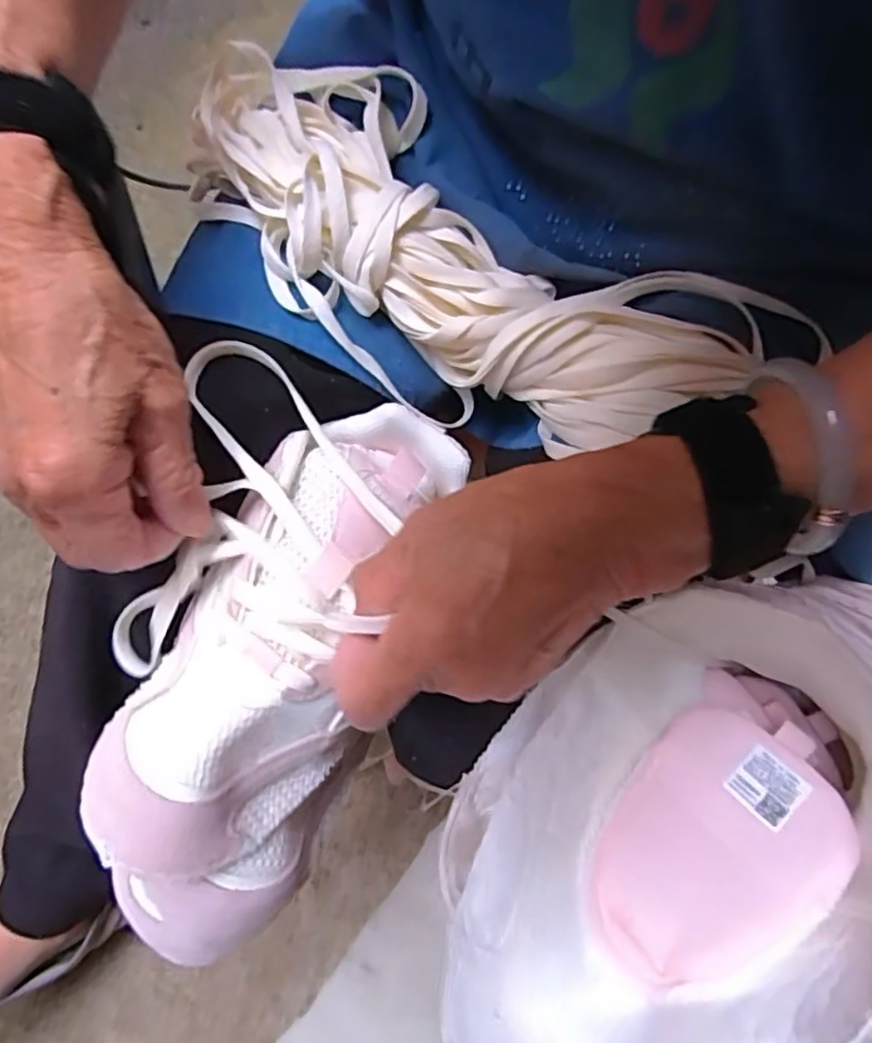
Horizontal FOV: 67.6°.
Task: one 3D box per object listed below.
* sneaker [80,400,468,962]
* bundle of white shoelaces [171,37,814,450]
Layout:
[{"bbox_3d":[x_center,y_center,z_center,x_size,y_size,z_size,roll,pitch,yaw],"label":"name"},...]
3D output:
[{"bbox_3d":[-0.073,0.058,0.281,0.093,0.078,0.259,19,77,4],"label":"sneaker"},{"bbox_3d":[0.006,-0.120,0.320,0.291,0.057,0.118,35,75,2],"label":"bundle of white shoelaces"}]

